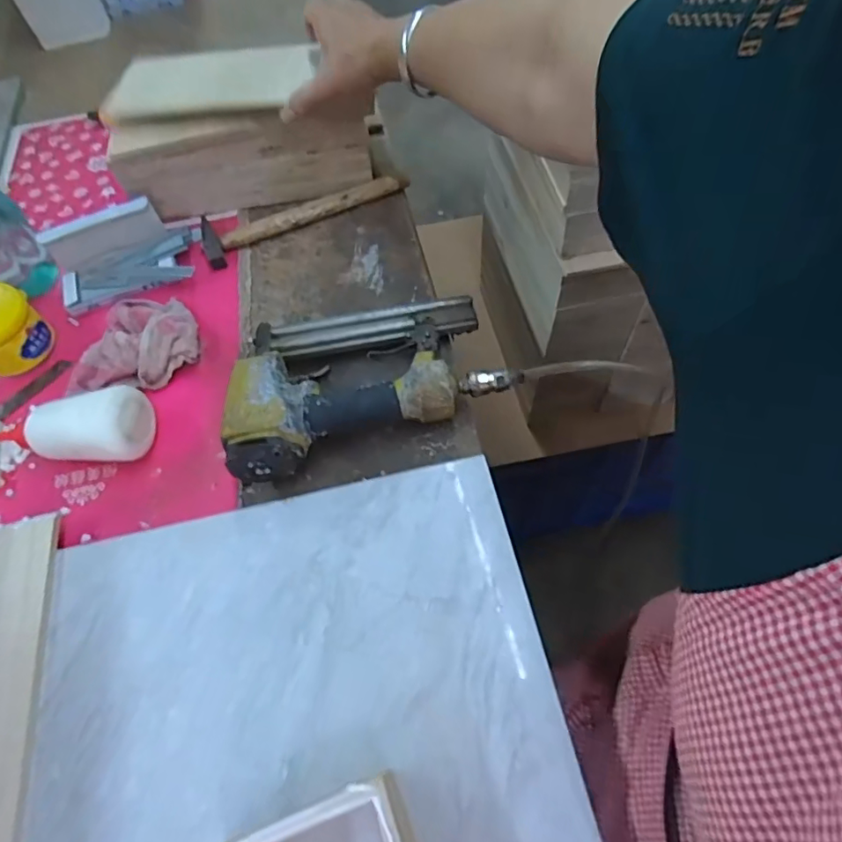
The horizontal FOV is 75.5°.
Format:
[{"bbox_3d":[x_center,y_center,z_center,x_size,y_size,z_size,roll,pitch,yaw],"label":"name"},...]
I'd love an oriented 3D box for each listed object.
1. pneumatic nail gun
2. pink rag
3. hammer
[{"bbox_3d":[-0.058,-0.053,0.490,0.240,0.055,0.156,-19,60,-7],"label":"pneumatic nail gun"},{"bbox_3d":[-0.283,-0.085,0.544,0.118,0.027,0.114,-1,60,3],"label":"pink rag"},{"bbox_3d":[-0.146,-0.250,0.635,0.229,0.018,0.080,-27,62,-11],"label":"hammer"}]

